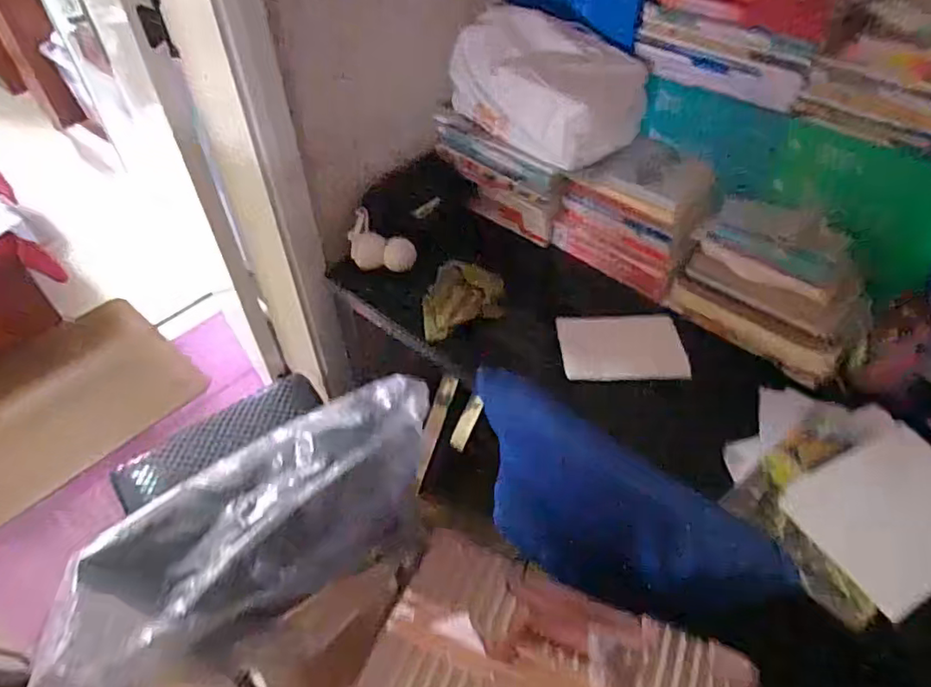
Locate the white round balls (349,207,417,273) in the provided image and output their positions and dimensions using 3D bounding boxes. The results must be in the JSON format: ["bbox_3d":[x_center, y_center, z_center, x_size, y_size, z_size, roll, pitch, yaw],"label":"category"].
[{"bbox_3d":[-0.168,-0.209,1.183,0.130,0.083,0.101,-7,48,-6],"label":"white round balls"}]

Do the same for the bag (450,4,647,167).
[{"bbox_3d":[0.160,-0.489,1.101,0.337,0.200,0.192,33,56,26],"label":"bag"}]

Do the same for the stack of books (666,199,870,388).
[{"bbox_3d":[0.554,-0.109,1.033,0.317,0.176,0.179,31,55,25],"label":"stack of books"}]

